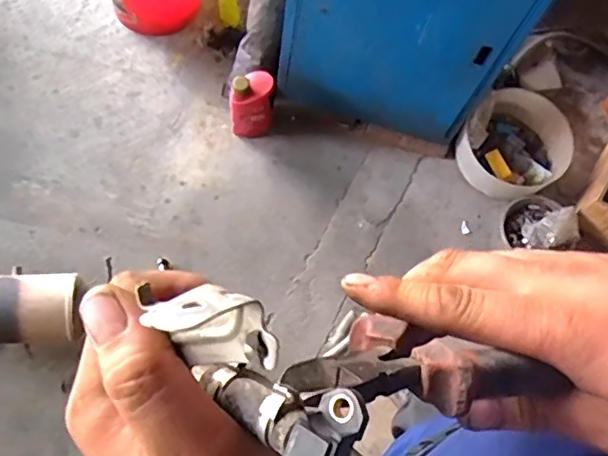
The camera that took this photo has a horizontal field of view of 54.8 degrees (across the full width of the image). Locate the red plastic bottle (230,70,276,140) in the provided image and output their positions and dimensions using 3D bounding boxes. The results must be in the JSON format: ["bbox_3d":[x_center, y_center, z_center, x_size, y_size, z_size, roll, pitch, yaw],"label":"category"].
[{"bbox_3d":[-0.126,-0.299,1.444,0.111,0.188,0.054,-16,73,-11],"label":"red plastic bottle"}]

